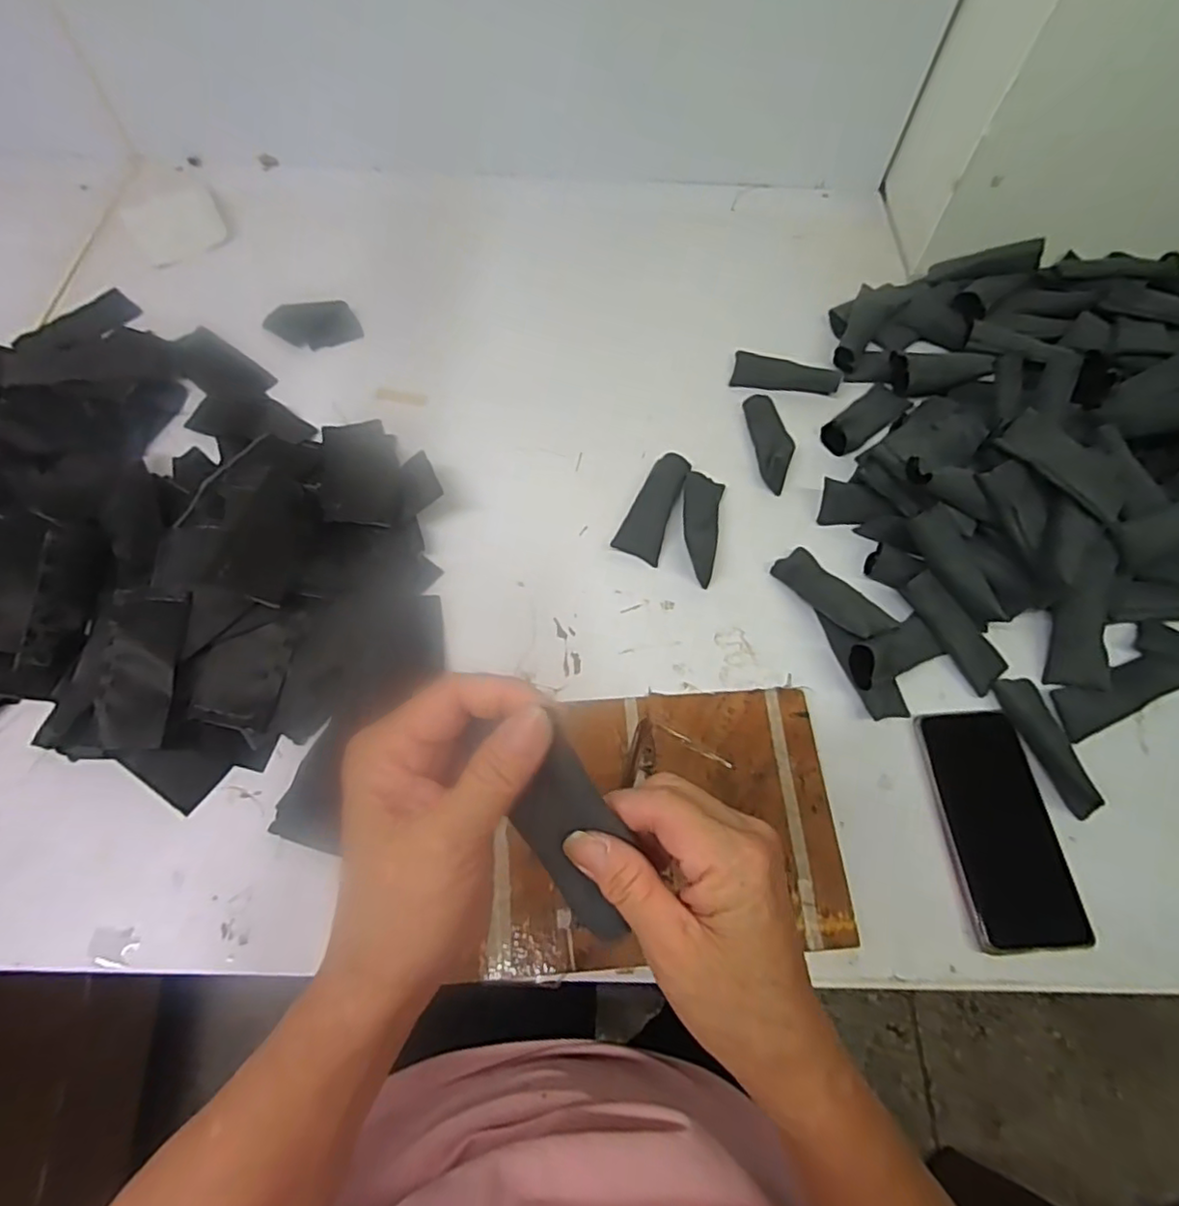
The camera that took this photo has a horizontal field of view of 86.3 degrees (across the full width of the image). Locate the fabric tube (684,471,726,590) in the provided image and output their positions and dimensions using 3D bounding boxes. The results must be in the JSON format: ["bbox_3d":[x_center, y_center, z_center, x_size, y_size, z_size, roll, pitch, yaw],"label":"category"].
[{"bbox_3d":[0.095,-0.066,0.547,0.034,0.025,0.099,11,63,5],"label":"fabric tube"}]

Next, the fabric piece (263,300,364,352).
[{"bbox_3d":[-0.288,-0.286,0.651,0.102,0.009,0.053,1,77,6],"label":"fabric piece"}]

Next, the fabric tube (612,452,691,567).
[{"bbox_3d":[0.060,-0.086,0.557,0.040,0.020,0.102,23,65,11],"label":"fabric tube"}]

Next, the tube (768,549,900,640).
[{"bbox_3d":[0.195,-0.008,0.506,0.042,0.021,0.102,-27,44,-14],"label":"tube"}]

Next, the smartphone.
[{"bbox_3d":[0.289,0.155,0.443,0.075,0.011,0.156,-3,63,-3],"label":"smartphone"}]

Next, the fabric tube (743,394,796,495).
[{"bbox_3d":[0.172,-0.155,0.591,0.035,0.024,0.104,-5,63,-3],"label":"fabric tube"}]

